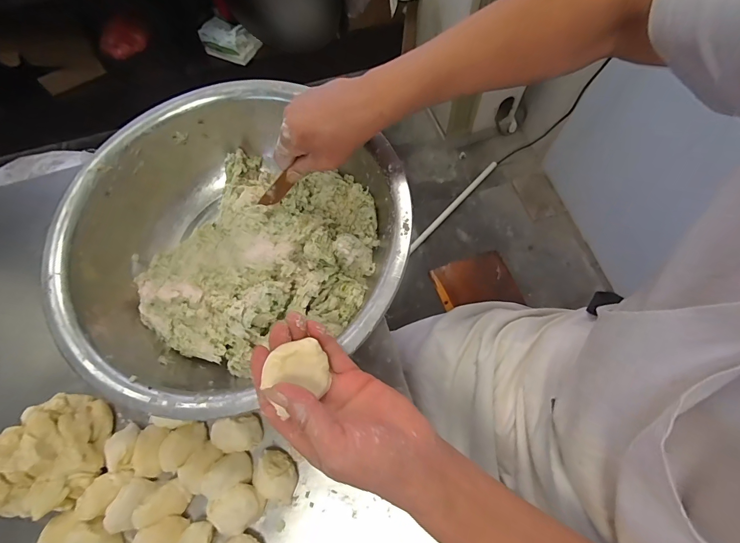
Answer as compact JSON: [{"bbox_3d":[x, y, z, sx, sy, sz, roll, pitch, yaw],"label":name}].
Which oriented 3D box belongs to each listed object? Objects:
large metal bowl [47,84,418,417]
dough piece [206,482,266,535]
[{"bbox_3d":[-0.155,-0.029,0.421,0.371,0.113,0.358,-1,68,1],"label":"large metal bowl"},{"bbox_3d":[-0.141,0.251,0.371,0.055,0.021,0.044,-34,71,-12],"label":"dough piece"}]

